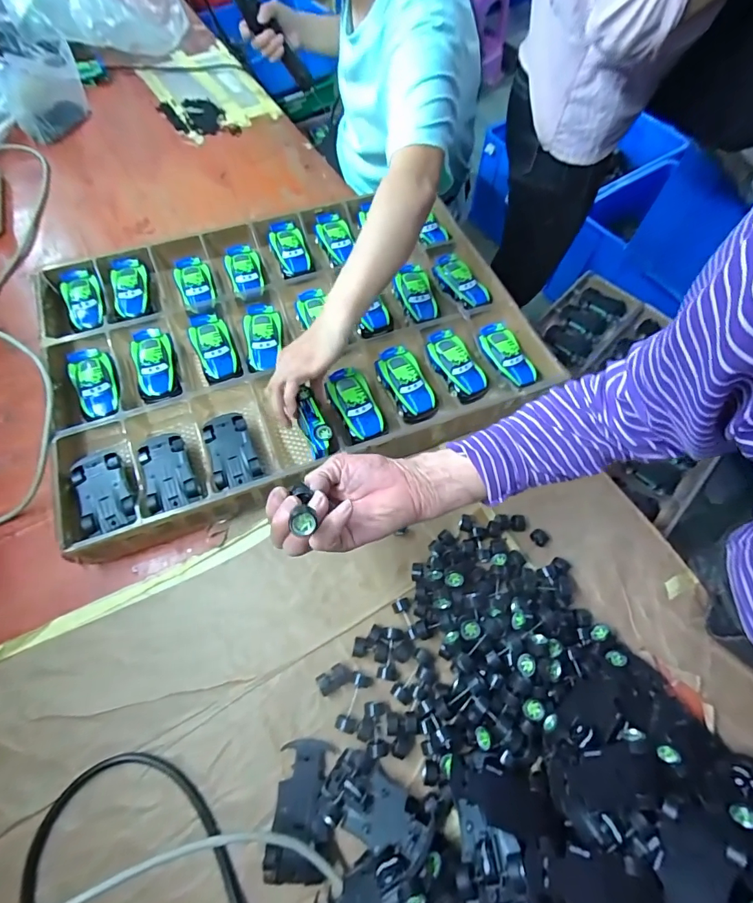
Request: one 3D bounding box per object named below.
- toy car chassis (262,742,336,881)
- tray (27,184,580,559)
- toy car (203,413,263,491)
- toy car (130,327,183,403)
[{"bbox_3d":[-0.071,0.336,0.399,0.053,0.017,0.106,3,63,-1],"label":"toy car chassis"},{"bbox_3d":[-0.125,-0.174,0.629,0.655,0.053,0.469,-19,66,-12],"label":"tray"},{"bbox_3d":[-0.183,0.001,0.540,0.055,0.027,0.100,-19,67,-9],"label":"toy car"},{"bbox_3d":[-0.309,-0.117,0.594,0.059,0.033,0.115,-21,66,-12],"label":"toy car"}]

